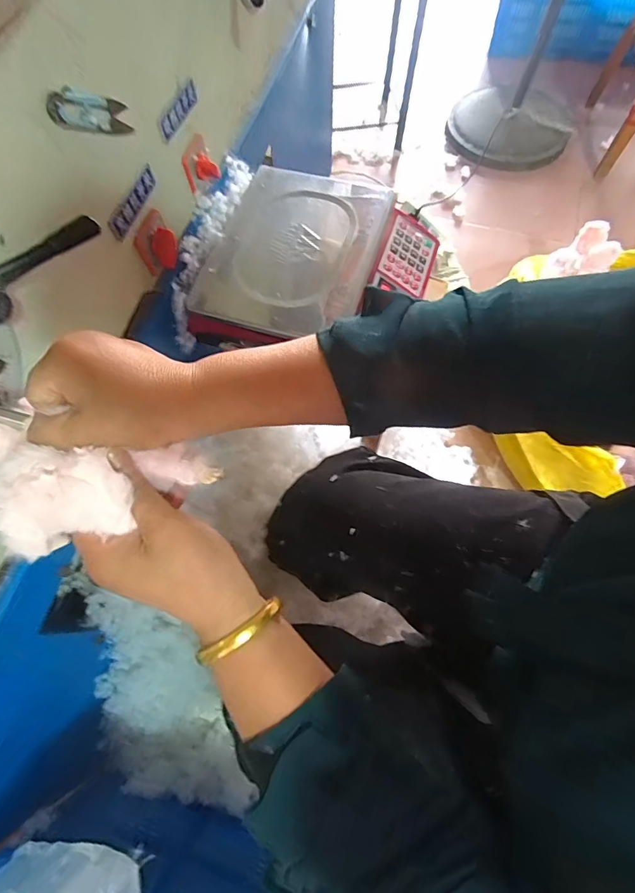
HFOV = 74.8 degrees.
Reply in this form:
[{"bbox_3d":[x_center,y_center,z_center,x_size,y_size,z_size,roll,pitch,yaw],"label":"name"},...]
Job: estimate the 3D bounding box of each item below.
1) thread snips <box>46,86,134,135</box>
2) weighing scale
[{"bbox_3d":[-0.214,-0.320,0.398,0.010,0.030,0.115,13,36,6],"label":"thread snips"},{"bbox_3d":[0.006,-0.264,0.617,0.302,0.071,0.301,18,70,8],"label":"weighing scale"}]

